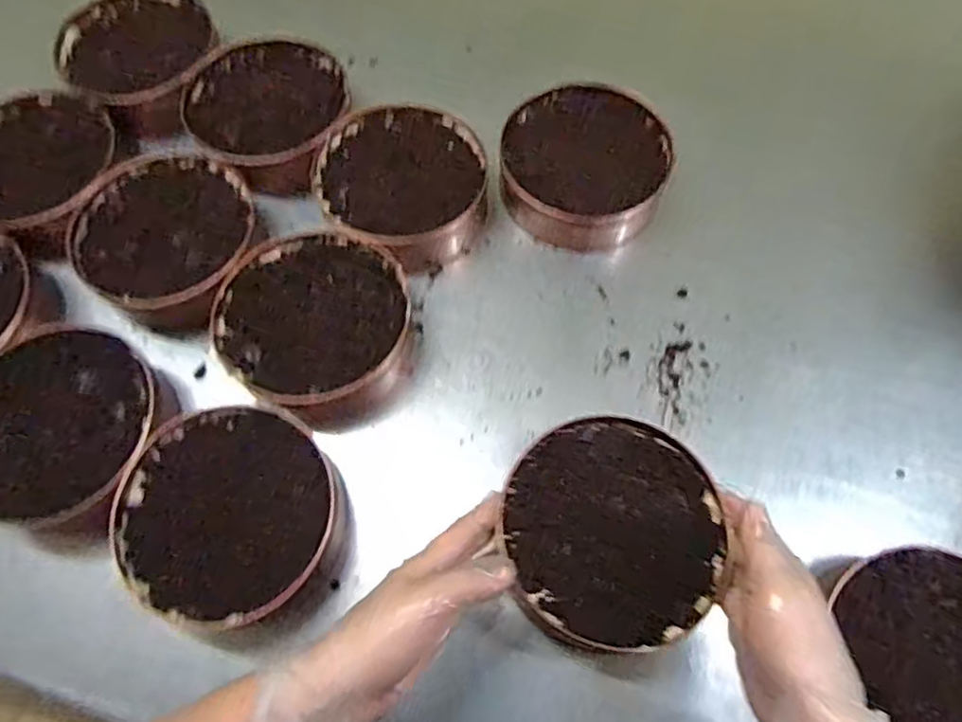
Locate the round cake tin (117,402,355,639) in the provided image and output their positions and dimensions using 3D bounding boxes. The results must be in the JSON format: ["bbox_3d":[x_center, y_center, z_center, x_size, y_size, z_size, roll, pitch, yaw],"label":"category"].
[{"bbox_3d":[-0.175,0.113,0.479,0.152,0.050,0.148,0,66,0],"label":"round cake tin"}]

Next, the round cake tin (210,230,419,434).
[{"bbox_3d":[-0.129,-0.028,0.539,0.161,0.045,0.148,0,66,0],"label":"round cake tin"}]

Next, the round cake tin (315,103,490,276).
[{"bbox_3d":[-0.068,-0.159,0.599,0.153,0.043,0.145,0,66,0],"label":"round cake tin"}]

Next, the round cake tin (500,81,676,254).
[{"bbox_3d":[0.093,-0.179,0.606,0.154,0.046,0.168,23,68,10],"label":"round cake tin"}]

